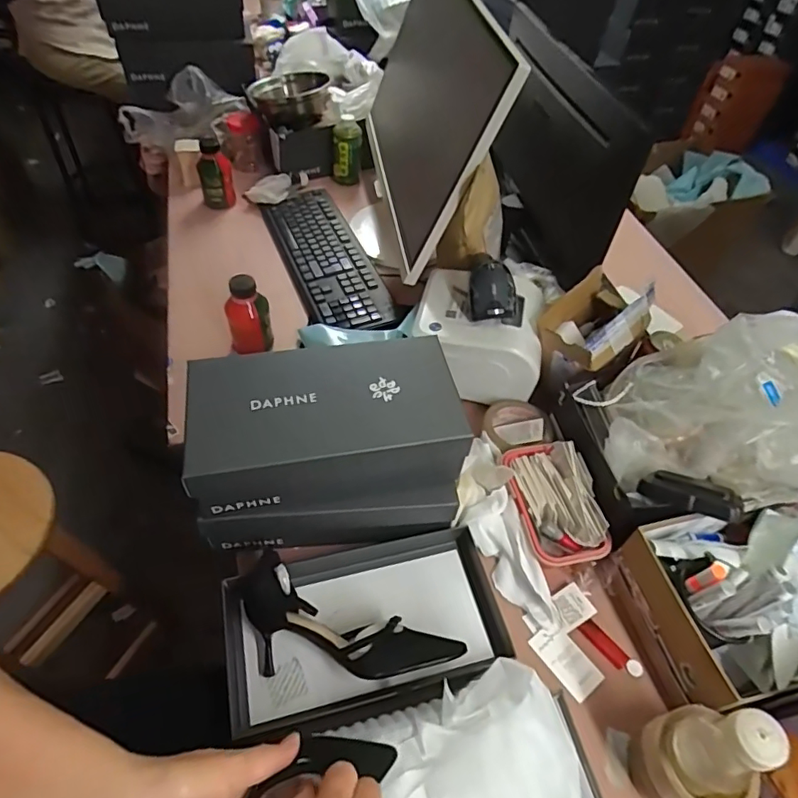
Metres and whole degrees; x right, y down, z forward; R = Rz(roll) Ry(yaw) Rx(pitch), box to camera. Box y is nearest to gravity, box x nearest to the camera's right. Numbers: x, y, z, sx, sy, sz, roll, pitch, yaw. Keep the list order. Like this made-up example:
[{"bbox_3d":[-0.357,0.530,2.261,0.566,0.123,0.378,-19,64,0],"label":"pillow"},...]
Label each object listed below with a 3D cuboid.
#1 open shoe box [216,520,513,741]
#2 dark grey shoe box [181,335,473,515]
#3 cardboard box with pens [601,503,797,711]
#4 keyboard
[{"bbox_3d":[-0.032,0.256,0.593,0.311,0.100,0.175,-13,53,-14],"label":"open shoe box"},{"bbox_3d":[-0.085,0.028,0.619,0.294,0.104,0.156,-8,52,-10],"label":"dark grey shoe box"},{"bbox_3d":[0.429,0.212,0.604,0.312,0.144,0.178,-9,52,-11],"label":"cardboard box with pens"},{"bbox_3d":[-0.143,-0.275,1.018,0.145,0.022,0.411,-17,54,-17],"label":"keyboard"}]

